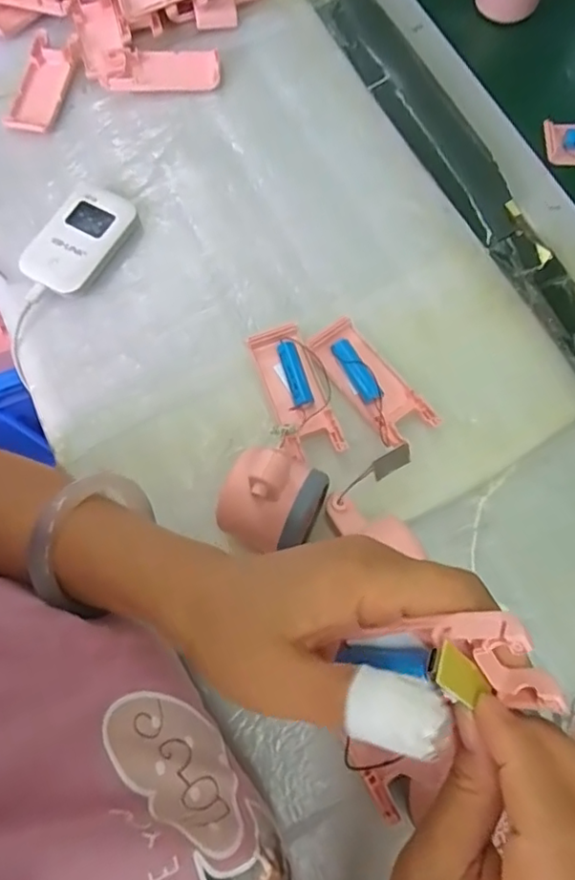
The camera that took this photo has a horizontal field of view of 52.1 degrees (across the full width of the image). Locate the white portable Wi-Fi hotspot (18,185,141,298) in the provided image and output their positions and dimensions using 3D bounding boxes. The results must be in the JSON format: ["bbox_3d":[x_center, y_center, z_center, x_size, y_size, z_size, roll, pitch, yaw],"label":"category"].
[{"bbox_3d":[-0.164,-0.159,0.470,0.062,0.014,0.096,32,75,13],"label":"white portable Wi-Fi hotspot"}]

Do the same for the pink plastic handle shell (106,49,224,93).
[{"bbox_3d":[-0.109,-0.333,0.527,0.095,0.013,0.041,-1,71,2],"label":"pink plastic handle shell"}]

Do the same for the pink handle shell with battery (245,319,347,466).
[{"bbox_3d":[0.005,-0.035,0.414,0.045,0.016,0.101,-15,71,-2],"label":"pink handle shell with battery"}]

